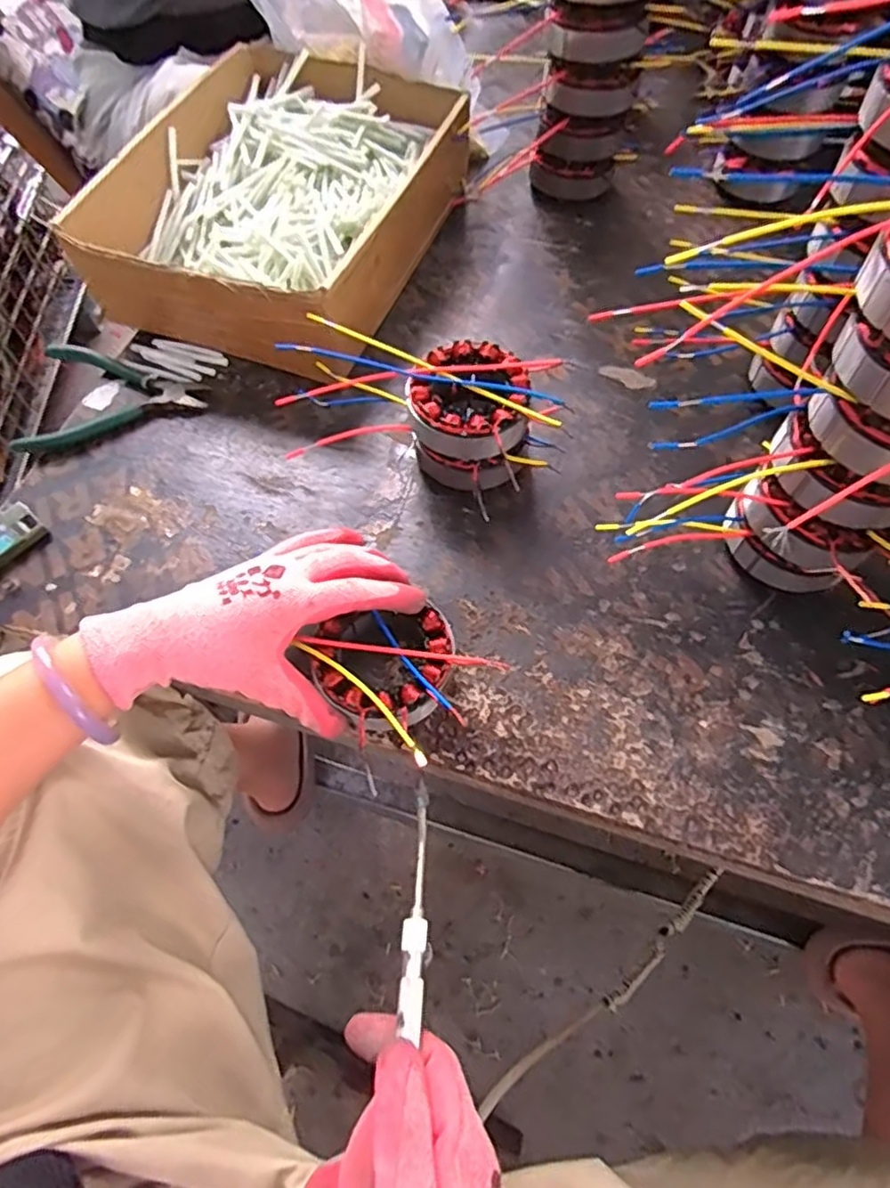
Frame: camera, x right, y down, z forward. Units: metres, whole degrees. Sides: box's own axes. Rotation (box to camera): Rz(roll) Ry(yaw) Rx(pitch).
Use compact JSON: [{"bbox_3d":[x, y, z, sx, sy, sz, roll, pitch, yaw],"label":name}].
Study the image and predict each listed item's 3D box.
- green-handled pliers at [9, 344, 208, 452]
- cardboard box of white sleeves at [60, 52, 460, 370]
[{"bbox_3d":[-0.277,-0.170,0.525,0.145,0.026,0.083,-14,63,-7],"label":"green-handled pliers"},{"bbox_3d":[-0.141,-0.353,0.586,0.250,0.085,0.341,18,64,10],"label":"cardboard box of white sleeves"}]

